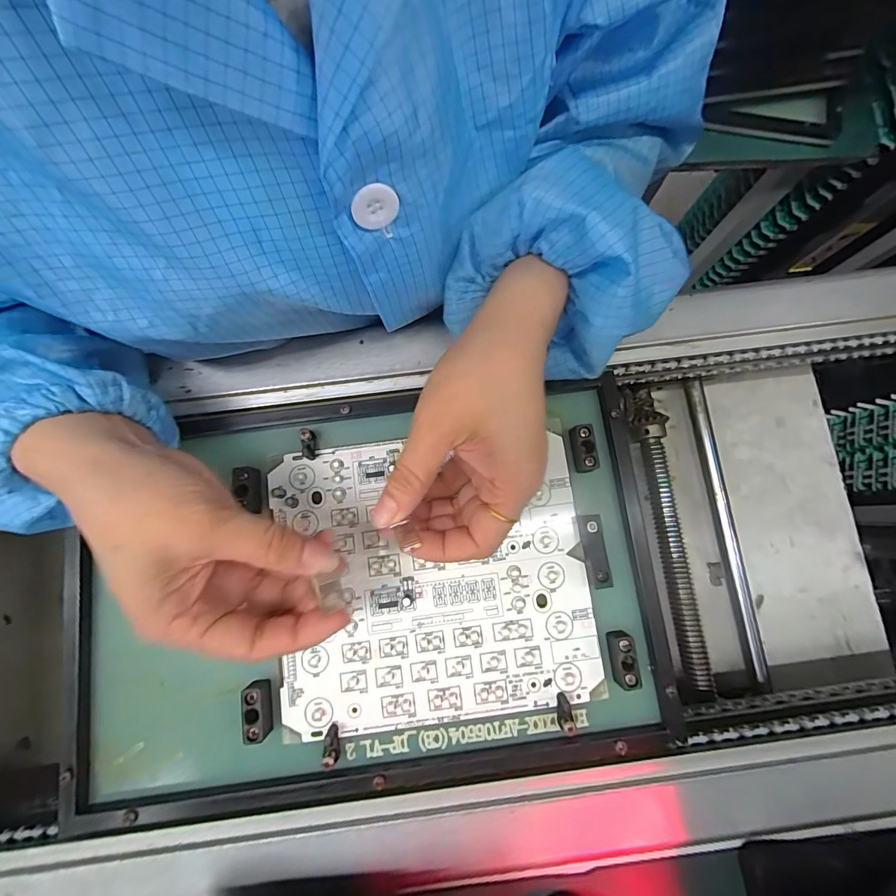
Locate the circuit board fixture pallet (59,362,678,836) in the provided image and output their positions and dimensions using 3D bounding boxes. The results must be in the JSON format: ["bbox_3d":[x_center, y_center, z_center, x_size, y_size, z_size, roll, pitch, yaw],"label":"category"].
[{"bbox_3d":[-0.053,0.085,0.268,0.353,0.023,0.228,-7,80,-1],"label":"circuit board fixture pallet"}]

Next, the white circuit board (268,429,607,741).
[{"bbox_3d":[-0.010,0.081,0.277,0.193,0.008,0.171,-7,80,-1],"label":"white circuit board"}]

